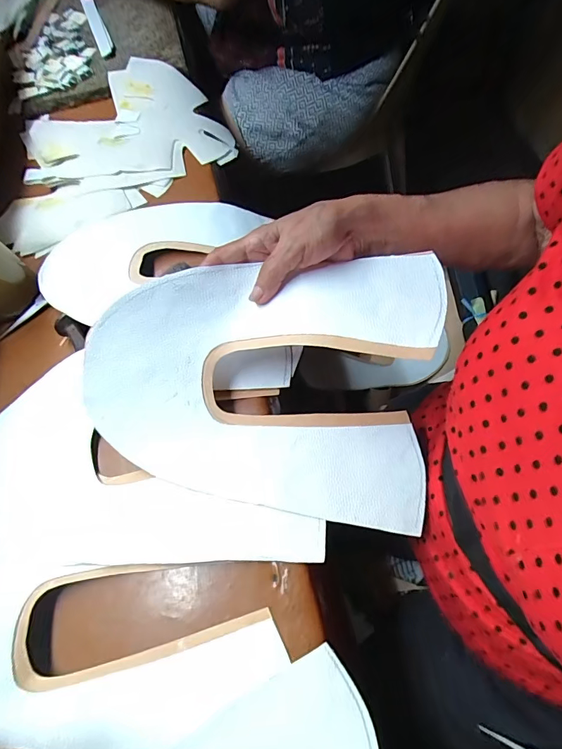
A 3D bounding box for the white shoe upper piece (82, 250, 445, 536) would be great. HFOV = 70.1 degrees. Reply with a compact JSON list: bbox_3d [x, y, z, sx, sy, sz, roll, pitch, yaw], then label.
[{"bbox_3d":[-0.015,0.000,0.334,0.297,0.071,0.222,8,94,2],"label":"white shoe upper piece"}]

